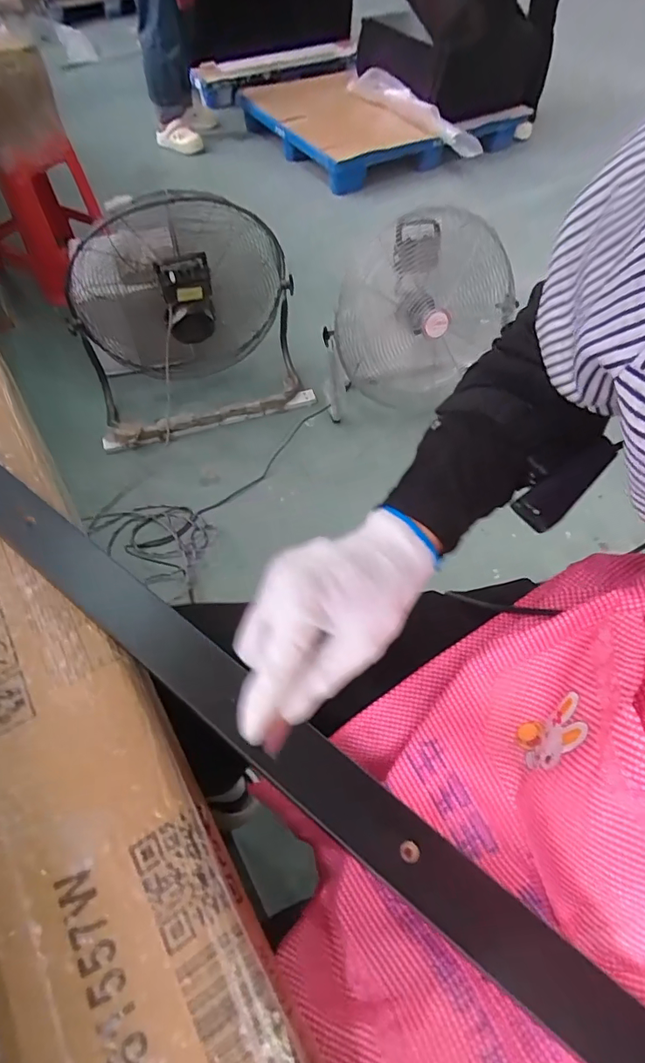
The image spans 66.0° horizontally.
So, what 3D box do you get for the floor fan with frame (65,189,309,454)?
[{"bbox_3d":[-0.389,-0.625,1.397,0.629,0.566,0.382,-20,59,-14],"label":"floor fan with frame"}]

